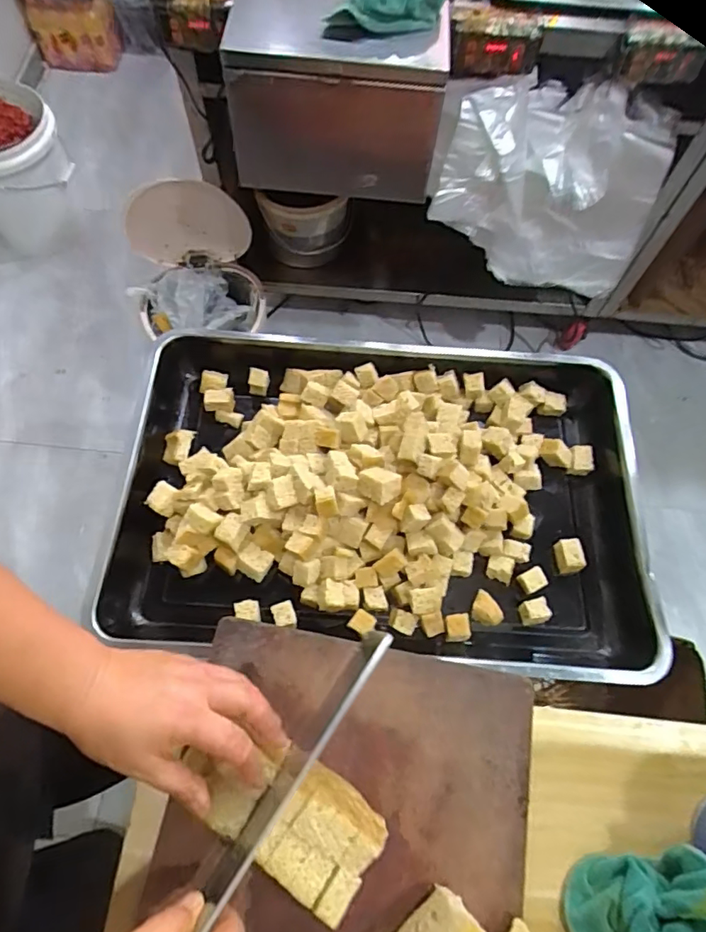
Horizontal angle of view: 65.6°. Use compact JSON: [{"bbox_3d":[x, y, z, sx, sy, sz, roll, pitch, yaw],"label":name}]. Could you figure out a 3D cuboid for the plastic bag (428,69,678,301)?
[{"bbox_3d":[0.350,-0.501,1.019,0.389,0.319,0.145,10,67,2],"label":"plastic bag"}]

